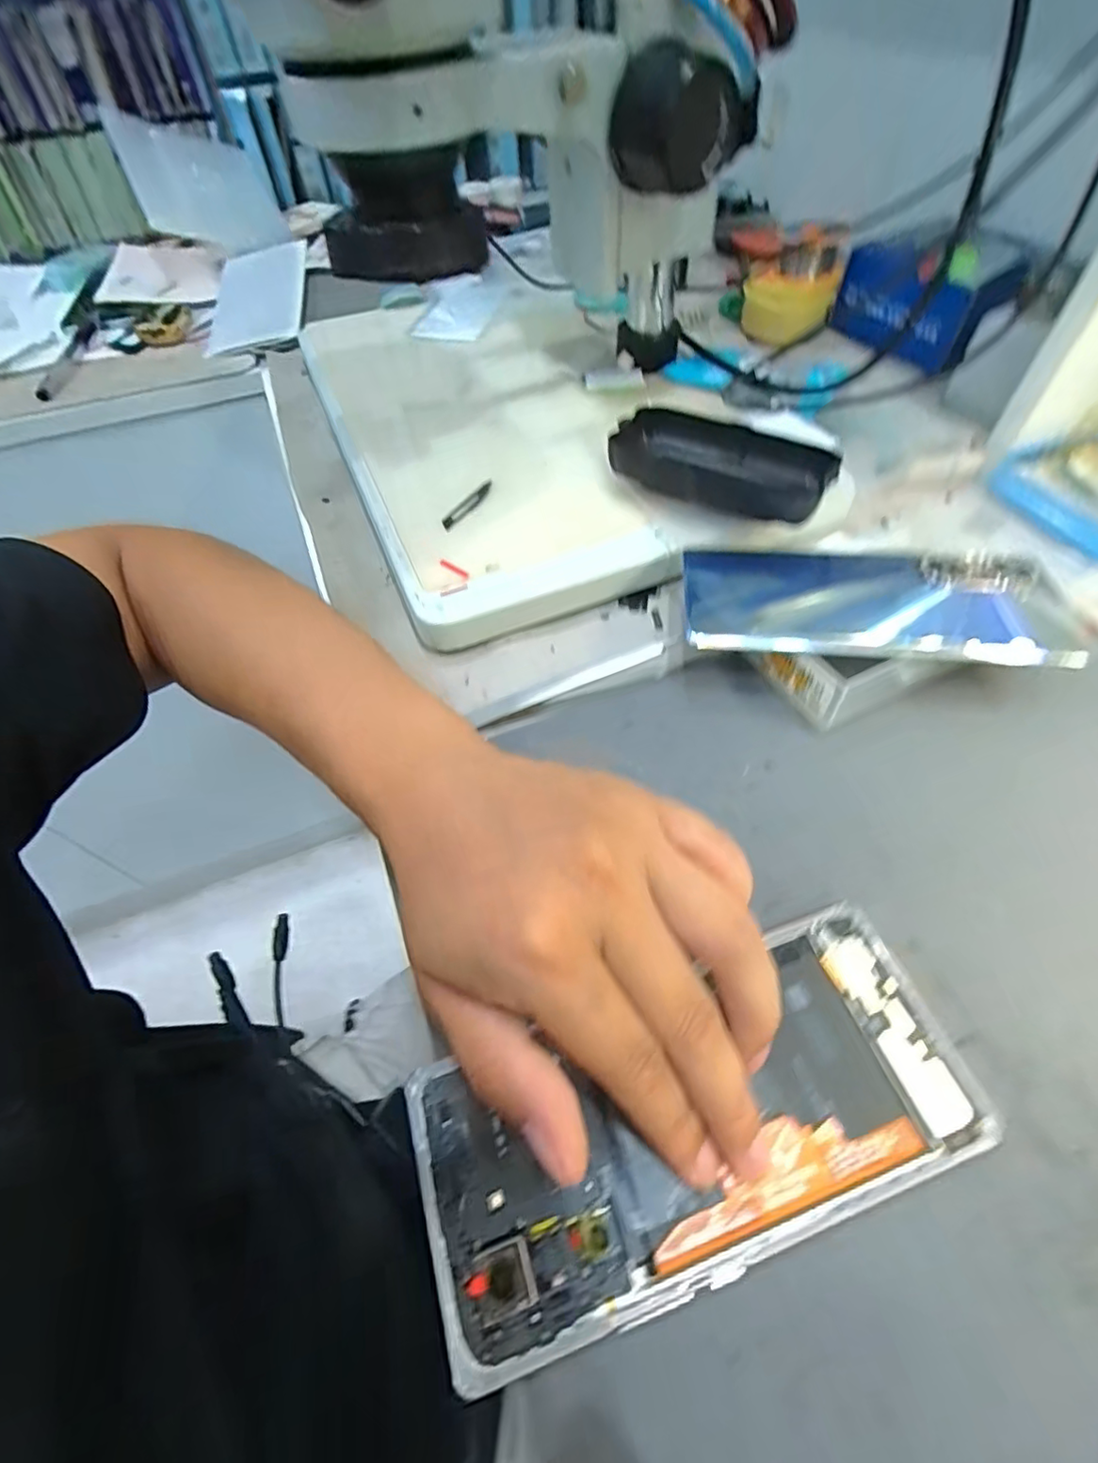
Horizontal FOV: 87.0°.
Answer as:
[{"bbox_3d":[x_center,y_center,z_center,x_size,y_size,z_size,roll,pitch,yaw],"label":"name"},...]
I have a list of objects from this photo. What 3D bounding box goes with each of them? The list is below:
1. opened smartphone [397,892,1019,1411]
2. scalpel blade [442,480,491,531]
[{"bbox_3d":[0.042,0.110,0.168,0.159,0.005,0.072,-19,58,-11],"label":"opened smartphone"},{"bbox_3d":[-0.044,-0.124,0.318,0.008,0.004,0.042,29,63,20],"label":"scalpel blade"}]

